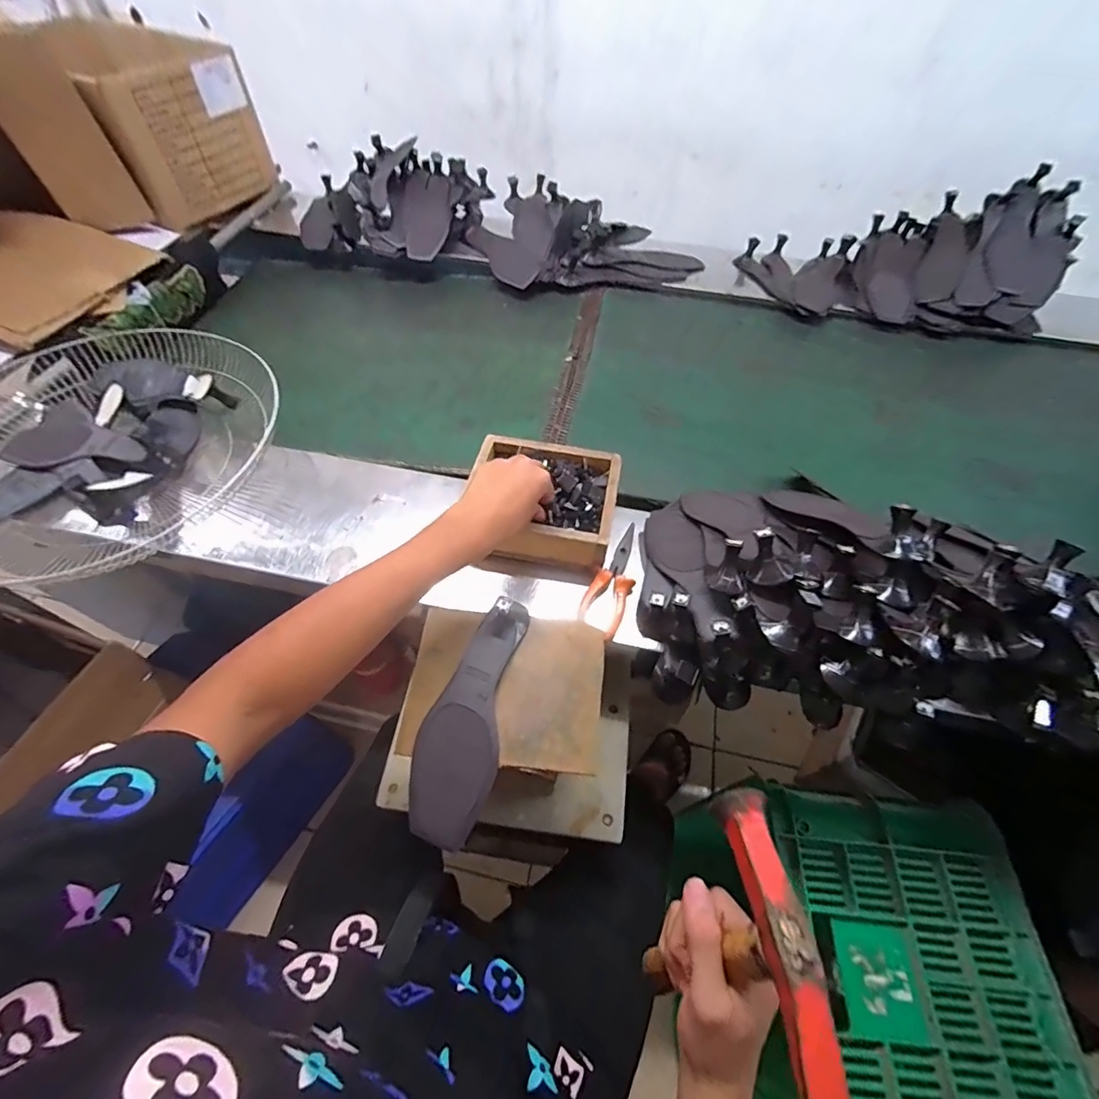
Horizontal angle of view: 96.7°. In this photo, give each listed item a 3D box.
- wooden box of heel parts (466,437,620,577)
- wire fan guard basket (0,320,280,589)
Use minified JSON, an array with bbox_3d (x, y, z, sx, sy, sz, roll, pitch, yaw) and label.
[{"bbox_3d":[-0.006,-0.054,0.613,0.173,0.070,0.157,7,55,4],"label":"wooden box of heel parts"},{"bbox_3d":[-0.628,-0.144,0.661,0.507,0.080,0.424,8,55,4],"label":"wire fan guard basket"}]

